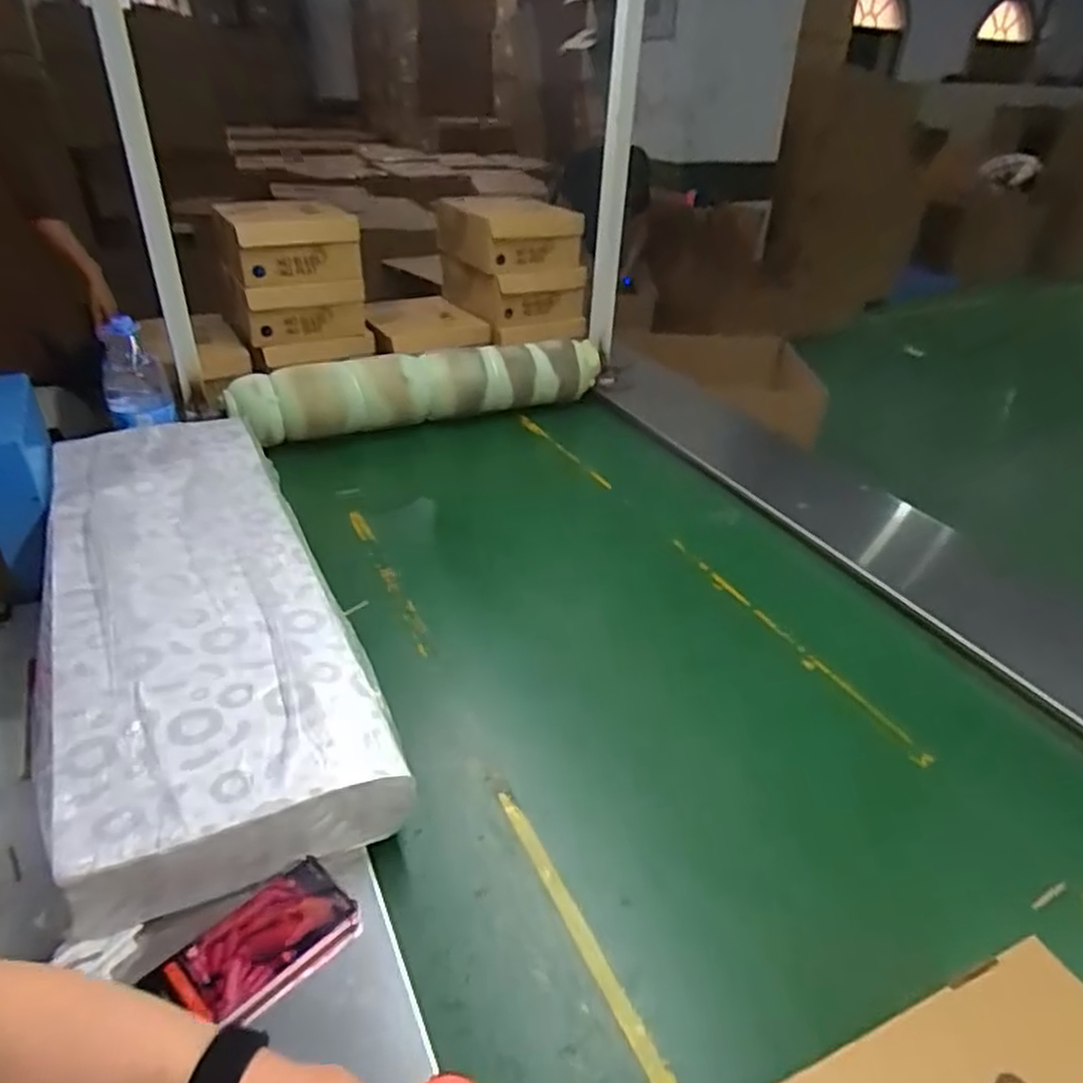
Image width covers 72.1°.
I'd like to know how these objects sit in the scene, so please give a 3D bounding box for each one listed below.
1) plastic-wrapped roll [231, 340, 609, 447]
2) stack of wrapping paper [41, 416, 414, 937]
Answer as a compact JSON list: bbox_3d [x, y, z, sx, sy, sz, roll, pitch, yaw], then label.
[{"bbox_3d":[-0.241,-0.331,1.608,0.818,0.151,0.175,-13,37,-24],"label":"plastic-wrapped roll"},{"bbox_3d":[-0.440,0.059,0.931,0.302,0.080,0.822,-15,38,-27],"label":"stack of wrapping paper"}]

